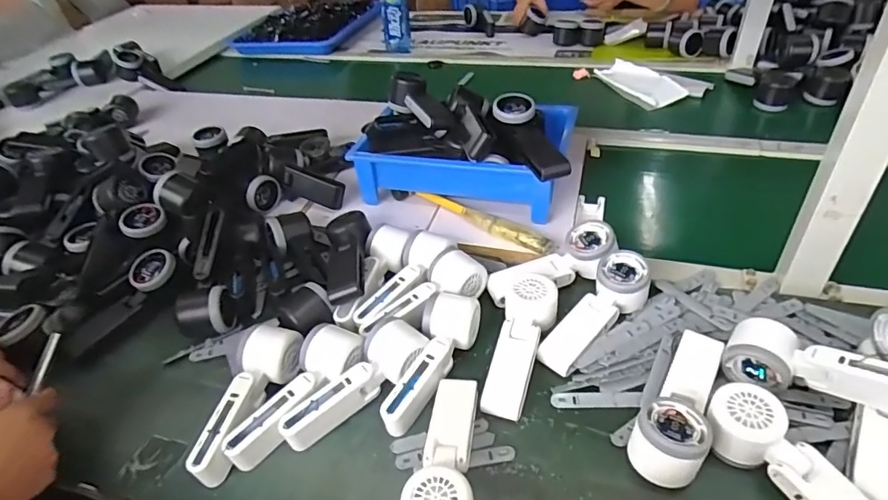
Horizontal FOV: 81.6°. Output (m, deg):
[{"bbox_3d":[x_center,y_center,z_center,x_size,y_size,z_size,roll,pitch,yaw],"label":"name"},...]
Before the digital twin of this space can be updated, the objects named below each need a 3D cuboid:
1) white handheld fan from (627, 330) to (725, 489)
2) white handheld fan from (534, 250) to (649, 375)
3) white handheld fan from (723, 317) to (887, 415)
[{"bbox_3d":[0.226,0.137,0.477,0.056,0.045,0.158,22,48,29],"label":"white handheld fan"},{"bbox_3d":[0.170,0.073,0.578,0.165,0.037,0.052,-44,51,-18],"label":"white handheld fan"},{"bbox_3d":[0.347,0.112,0.462,0.167,0.050,0.057,13,42,44],"label":"white handheld fan"}]

